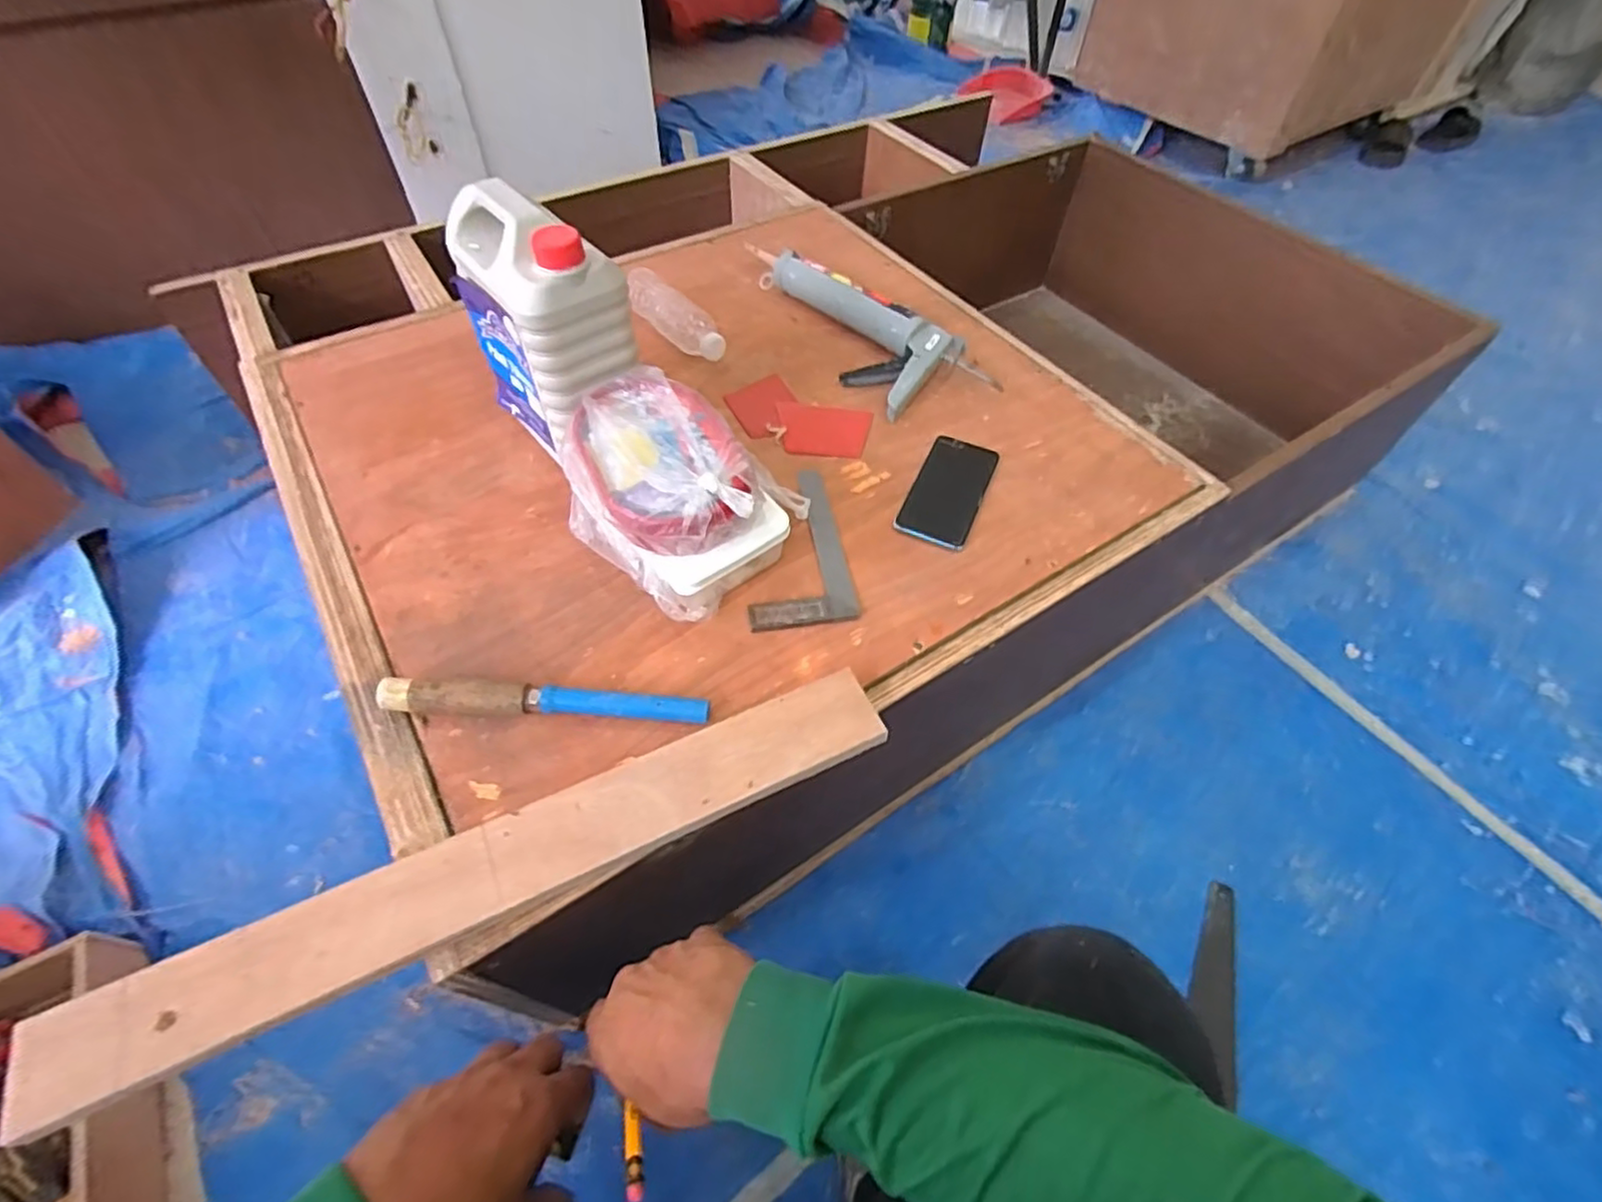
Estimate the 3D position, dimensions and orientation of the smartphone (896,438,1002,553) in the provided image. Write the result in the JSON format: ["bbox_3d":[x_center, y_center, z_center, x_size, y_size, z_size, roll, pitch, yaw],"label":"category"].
[{"bbox_3d":[0.158,-0.120,0.730,0.075,0.007,0.153,21,58,12],"label":"smartphone"}]

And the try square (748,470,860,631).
[{"bbox_3d":[-0.011,-0.059,0.680,0.101,0.010,0.197,-8,57,-7],"label":"try square"}]

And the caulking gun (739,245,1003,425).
[{"bbox_3d":[0.053,-0.360,0.873,0.136,0.046,0.386,-37,65,-23],"label":"caulking gun"}]

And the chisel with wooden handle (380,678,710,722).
[{"bbox_3d":[-0.208,0.083,0.558,0.259,0.034,0.031,1,56,0],"label":"chisel with wooden handle"}]

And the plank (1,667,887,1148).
[{"bbox_3d":[-0.200,0.187,0.484,0.570,0.021,0.070,-21,58,-17],"label":"plank"}]

